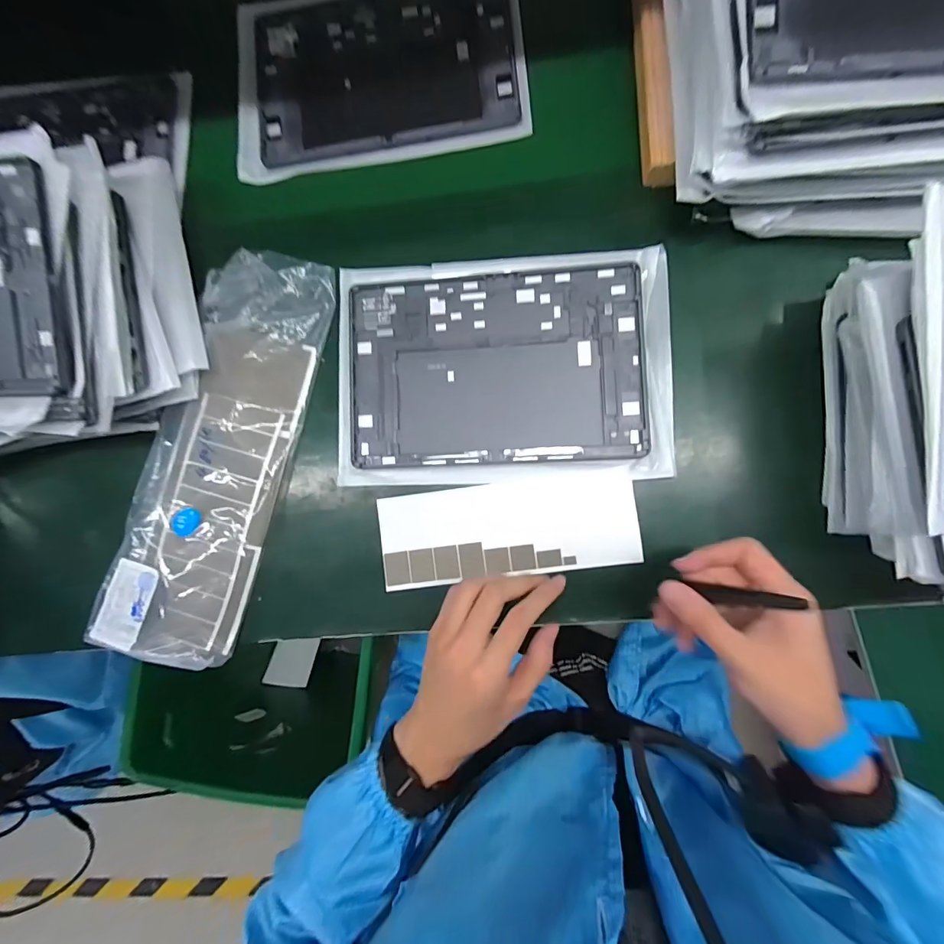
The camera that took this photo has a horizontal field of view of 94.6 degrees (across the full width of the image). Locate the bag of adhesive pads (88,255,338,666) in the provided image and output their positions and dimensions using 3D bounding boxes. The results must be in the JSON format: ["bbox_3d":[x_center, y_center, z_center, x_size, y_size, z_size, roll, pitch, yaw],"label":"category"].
[{"bbox_3d":[-0.228,-0.022,0.387,0.124,0.028,0.370,15,86,7],"label":"bag of adhesive pads"}]

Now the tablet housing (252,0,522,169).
[{"bbox_3d":[-0.087,-0.396,0.427,0.254,0.009,0.170,-9,83,5],"label":"tablet housing"}]

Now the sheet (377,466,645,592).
[{"bbox_3d":[0.030,0.049,0.372,0.216,0.006,0.079,-8,87,4],"label":"sheet"}]

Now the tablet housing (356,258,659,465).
[{"bbox_3d":[0.019,-0.091,0.381,0.253,0.008,0.165,-3,84,6],"label":"tablet housing"}]

